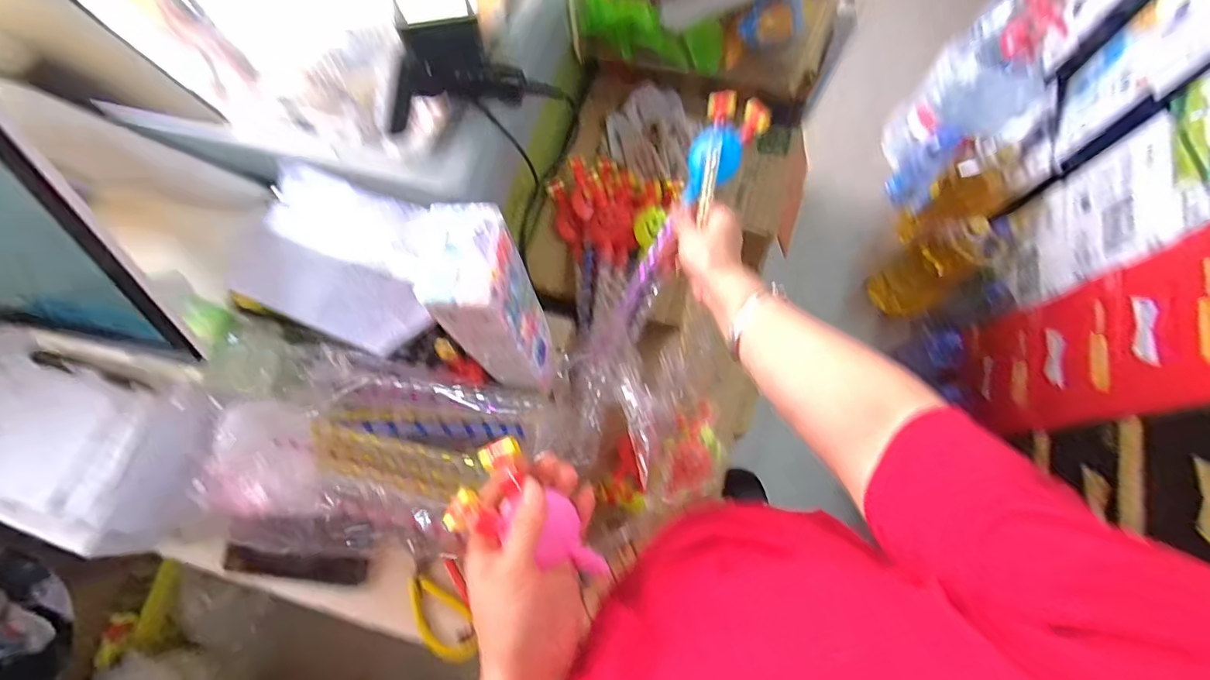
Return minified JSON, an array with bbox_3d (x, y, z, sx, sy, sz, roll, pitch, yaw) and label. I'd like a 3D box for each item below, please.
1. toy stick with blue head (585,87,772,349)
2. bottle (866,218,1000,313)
[{"bbox_3d":[0.068,-0.120,0.587,0.059,0.042,0.312,34,109,10],"label":"toy stick with blue head"},{"bbox_3d":[0.772,-0.167,1.265,0.105,0.331,0.149,-40,77,-11],"label":"bottle"}]

